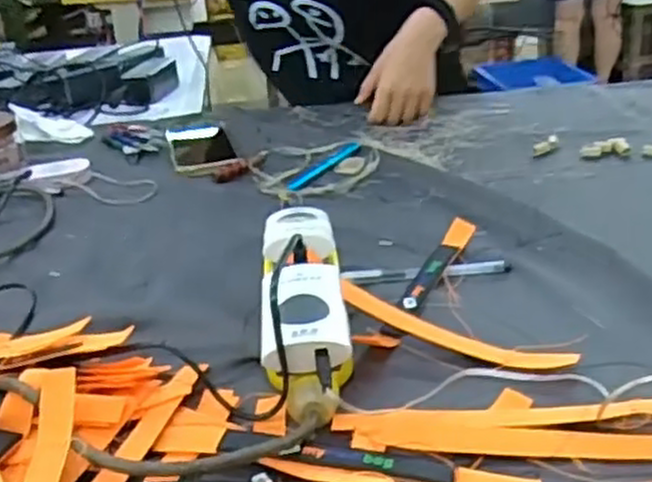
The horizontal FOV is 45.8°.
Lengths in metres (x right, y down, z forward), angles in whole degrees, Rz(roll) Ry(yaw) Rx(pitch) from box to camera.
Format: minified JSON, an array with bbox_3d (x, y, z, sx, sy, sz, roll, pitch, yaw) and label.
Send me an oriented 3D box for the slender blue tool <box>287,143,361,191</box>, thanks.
[{"bbox_3d":[0.001,-0.087,0.879,0.021,0.004,0.149,10,29,29],"label":"slender blue tool"}]

